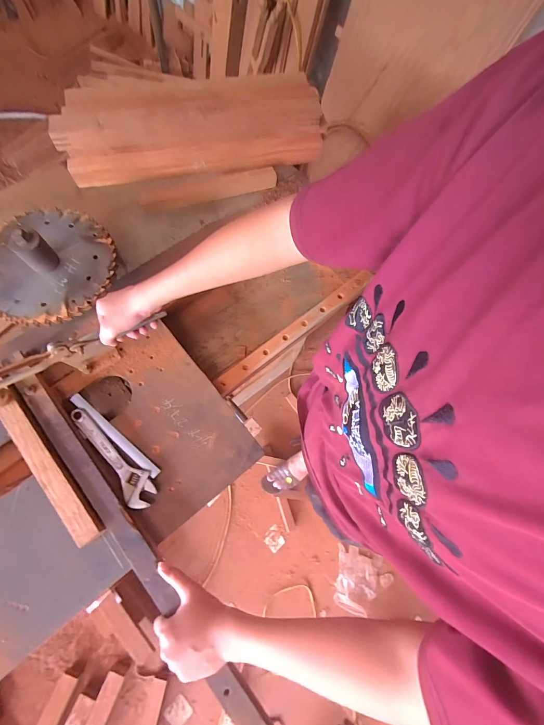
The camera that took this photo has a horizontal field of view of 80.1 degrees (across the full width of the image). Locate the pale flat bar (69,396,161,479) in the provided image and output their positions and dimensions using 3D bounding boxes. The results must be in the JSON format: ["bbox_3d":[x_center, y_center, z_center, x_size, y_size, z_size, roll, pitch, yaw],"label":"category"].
[{"bbox_3d":[-0.260,0.117,0.532,0.198,0.005,0.018,37,61,11],"label":"pale flat bar"}]

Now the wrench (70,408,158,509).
[{"bbox_3d":[-0.253,0.144,0.519,0.046,0.011,0.196,-38,79,-14],"label":"wrench"}]

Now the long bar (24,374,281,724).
[{"bbox_3d":[-0.104,0.374,0.447,0.042,0.026,0.895,-39,78,-12],"label":"long bar"}]

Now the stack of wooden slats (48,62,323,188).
[{"bbox_3d":[-0.177,-0.557,0.746,0.580,0.111,0.195,-10,73,-7],"label":"stack of wooden slats"}]

